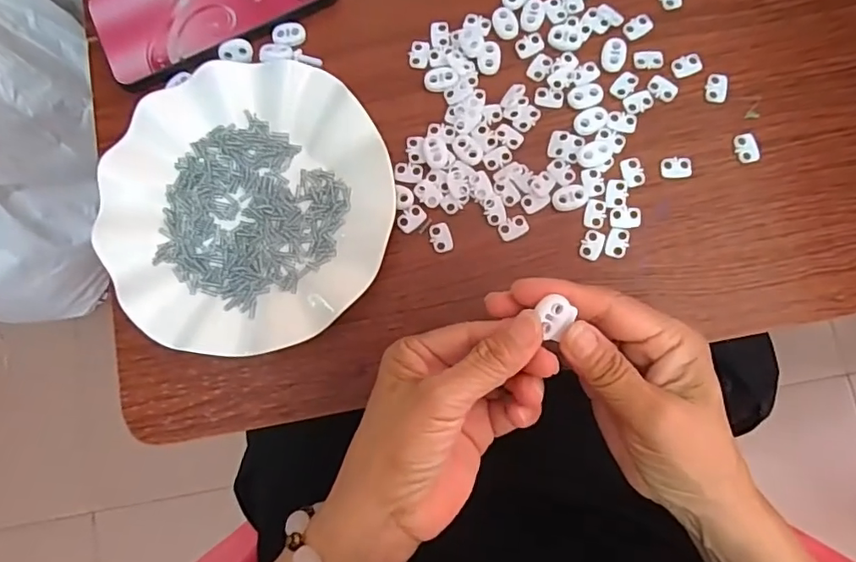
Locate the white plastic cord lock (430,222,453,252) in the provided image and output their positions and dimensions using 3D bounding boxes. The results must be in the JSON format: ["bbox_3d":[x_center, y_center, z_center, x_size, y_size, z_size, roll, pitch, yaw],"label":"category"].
[{"bbox_3d":[0.009,-0.028,0.343,0.013,0.004,0.019,-15,82,1],"label":"white plastic cord lock"}]

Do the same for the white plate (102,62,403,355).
[{"bbox_3d":[-0.115,-0.048,0.340,0.179,0.024,0.179,0,83,3],"label":"white plate"}]

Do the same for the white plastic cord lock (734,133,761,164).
[{"bbox_3d":[0.202,-0.084,0.339,0.014,0.004,0.019,-18,82,1],"label":"white plastic cord lock"}]

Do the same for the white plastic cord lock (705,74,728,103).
[{"bbox_3d":[0.187,-0.125,0.346,0.013,0.004,0.019,5,83,4],"label":"white plastic cord lock"}]

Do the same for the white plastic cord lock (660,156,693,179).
[{"bbox_3d":[0.159,-0.073,0.340,0.019,0.004,0.014,-4,82,3],"label":"white plastic cord lock"}]

